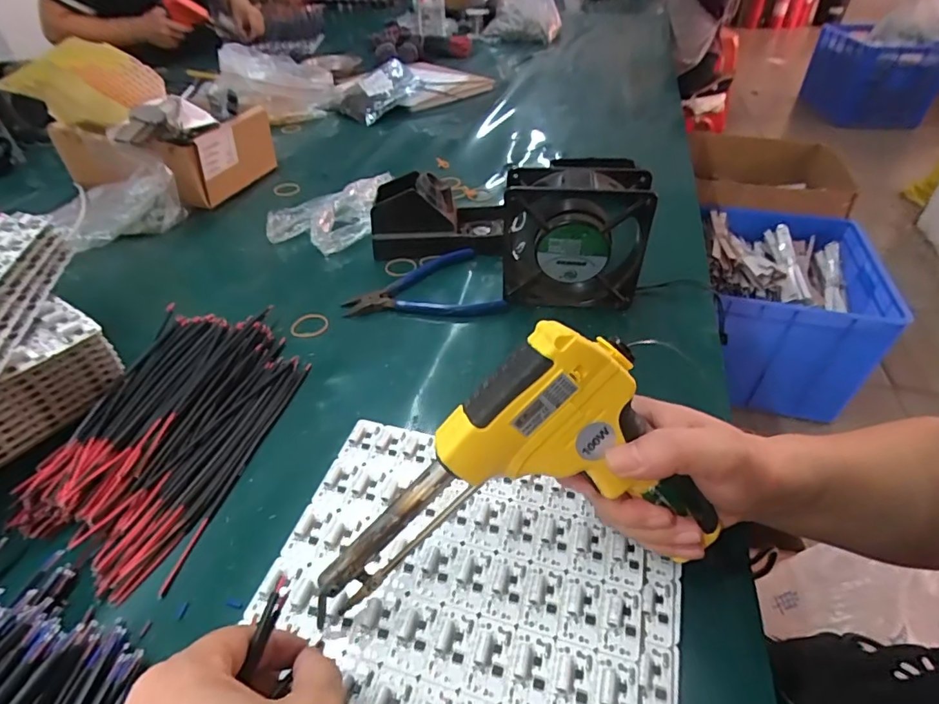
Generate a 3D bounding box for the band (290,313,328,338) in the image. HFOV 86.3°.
[{"bbox_3d":[-0.147,-0.025,0.460,0.034,0.004,0.034,-1,42,1],"label":"band"}]

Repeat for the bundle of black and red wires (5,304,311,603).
[{"bbox_3d":[-0.217,0.045,0.368,0.137,0.025,0.228,7,43,10],"label":"bundle of black and red wires"}]

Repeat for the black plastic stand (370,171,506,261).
[{"bbox_3d":[-0.033,-0.153,0.546,0.141,0.074,0.072,-2,42,0],"label":"black plastic stand"}]

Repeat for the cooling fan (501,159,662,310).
[{"bbox_3d":[0.091,-0.094,0.437,0.121,0.123,0.041,3,42,5],"label":"cooling fan"}]

